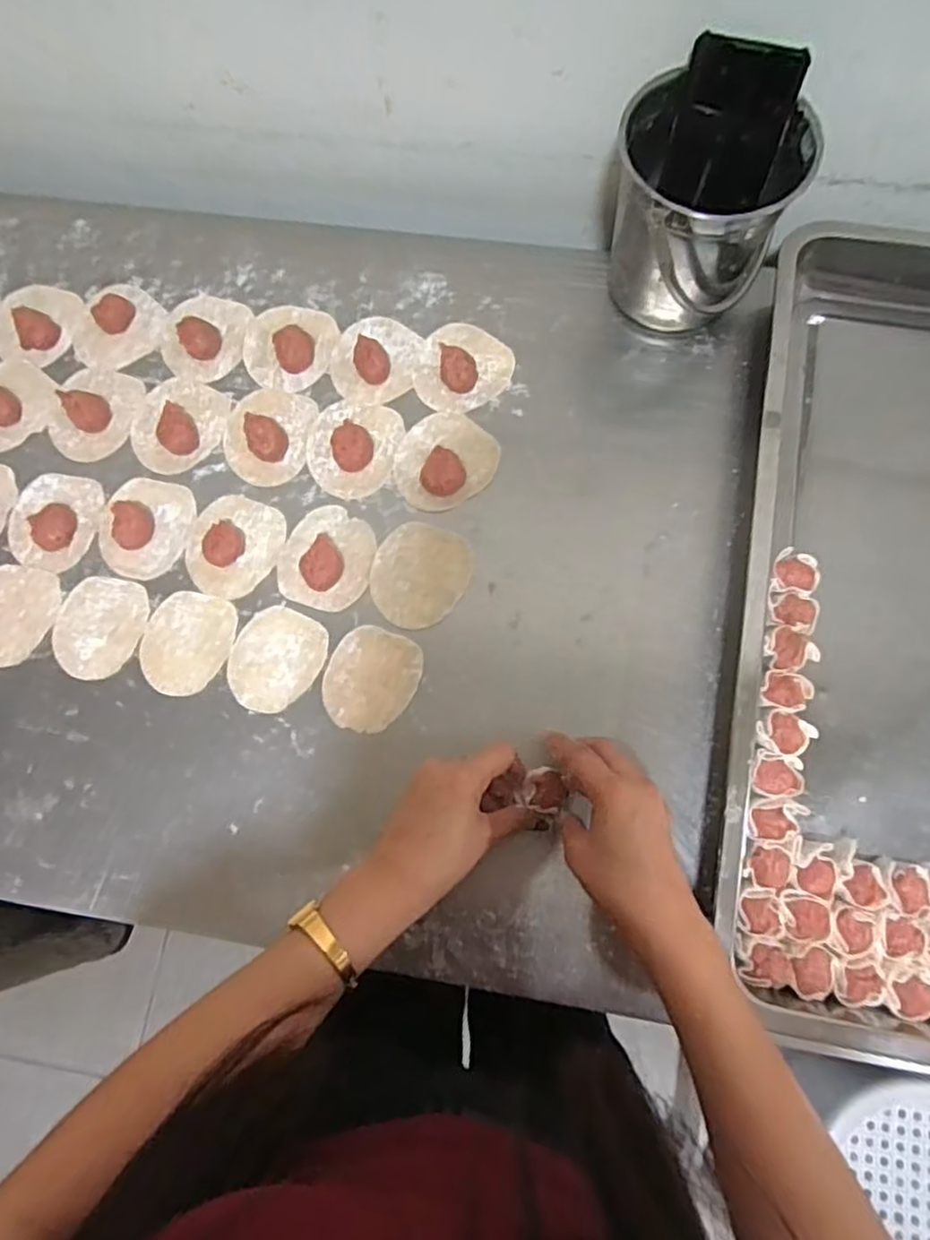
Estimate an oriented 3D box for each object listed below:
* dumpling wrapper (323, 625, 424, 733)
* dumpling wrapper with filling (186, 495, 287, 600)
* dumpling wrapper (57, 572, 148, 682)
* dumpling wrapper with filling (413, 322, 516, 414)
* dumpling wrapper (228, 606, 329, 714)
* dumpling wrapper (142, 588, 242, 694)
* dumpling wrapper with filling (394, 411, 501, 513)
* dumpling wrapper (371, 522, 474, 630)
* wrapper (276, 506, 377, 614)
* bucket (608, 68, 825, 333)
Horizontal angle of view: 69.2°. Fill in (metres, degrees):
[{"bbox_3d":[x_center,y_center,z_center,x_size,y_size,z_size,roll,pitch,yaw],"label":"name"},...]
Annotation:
[{"bbox_3d":[-0.072,0.045,0.510,0.067,0.004,0.077,19,77,7],"label":"dumpling wrapper"},{"bbox_3d":[-0.188,-0.062,0.538,0.073,0.023,0.083,16,76,3],"label":"dumpling wrapper with filling"},{"bbox_3d":[-0.290,0.005,0.534,0.069,0.005,0.081,15,76,3],"label":"dumpling wrapper"},{"bbox_3d":[-0.001,-0.215,0.566,0.077,0.023,0.083,-1,75,3],"label":"dumpling wrapper with filling"},{"bbox_3d":[-0.147,0.030,0.519,0.068,0.004,0.078,27,77,6],"label":"dumpling wrapper"},{"bbox_3d":[-0.217,0.018,0.527,0.067,0.004,0.080,16,76,3],"label":"dumpling wrapper"},{"bbox_3d":[-0.018,-0.133,0.547,0.083,0.016,0.078,-1,75,3],"label":"dumpling wrapper with filling"},{"bbox_3d":[-0.037,-0.036,0.531,0.073,0.004,0.083,26,78,9],"label":"dumpling wrapper"},{"bbox_3d":[-0.110,-0.052,0.530,0.072,0.027,0.082,13,76,3],"label":"wrapper"},{"bbox_3d":[0.176,-0.314,0.528,0.129,0.139,0.125,-1,75,3],"label":"bucket"}]

